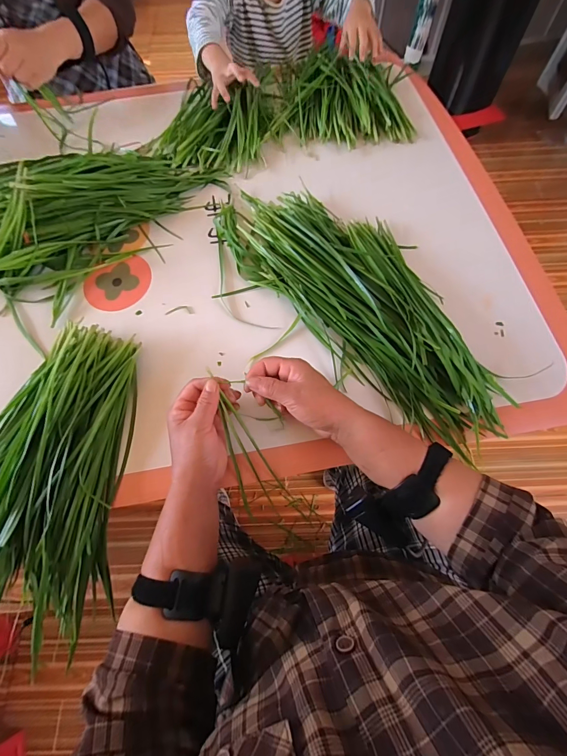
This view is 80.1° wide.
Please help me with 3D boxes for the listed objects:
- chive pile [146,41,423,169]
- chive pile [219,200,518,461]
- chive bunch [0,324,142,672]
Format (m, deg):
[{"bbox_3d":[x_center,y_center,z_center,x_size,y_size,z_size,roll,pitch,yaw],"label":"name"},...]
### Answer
[{"bbox_3d":[-0.007,-0.491,0.606,0.437,0.056,0.261,-10,68,-3],"label":"chive pile"},{"bbox_3d":[0.097,-0.109,0.443,0.169,0.063,0.448,-37,71,-13],"label":"chive pile"},{"bbox_3d":[-0.274,0.103,0.365,0.188,0.052,0.325,0,68,2],"label":"chive bunch"}]

